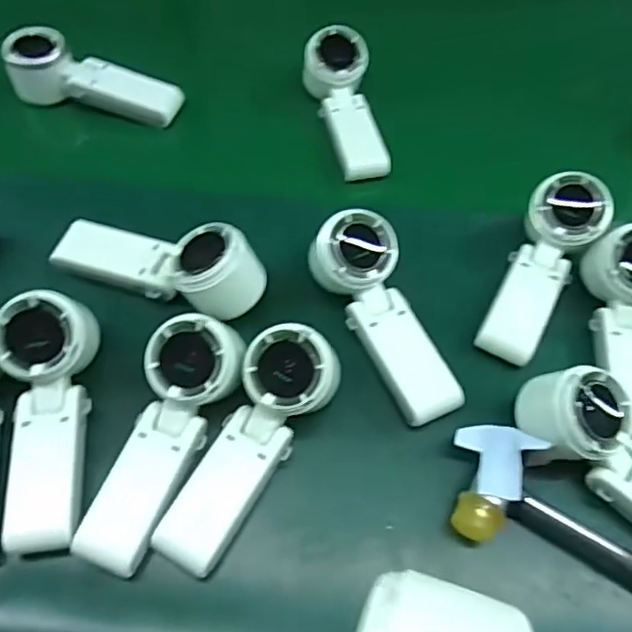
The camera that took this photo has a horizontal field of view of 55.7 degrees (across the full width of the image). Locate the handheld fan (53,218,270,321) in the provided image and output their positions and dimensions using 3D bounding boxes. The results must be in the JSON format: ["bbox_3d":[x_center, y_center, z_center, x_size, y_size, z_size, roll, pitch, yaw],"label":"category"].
[{"bbox_3d":[-0.121,-0.048,0.452,0.167,0.055,0.062,22,61,9],"label":"handheld fan"}]

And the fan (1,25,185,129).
[{"bbox_3d":[-0.214,-0.226,0.580,0.163,0.032,0.063,17,61,-6],"label":"fan"}]

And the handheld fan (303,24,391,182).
[{"bbox_3d":[0.027,-0.205,0.571,0.063,0.049,0.156,-5,58,-7],"label":"handheld fan"}]

